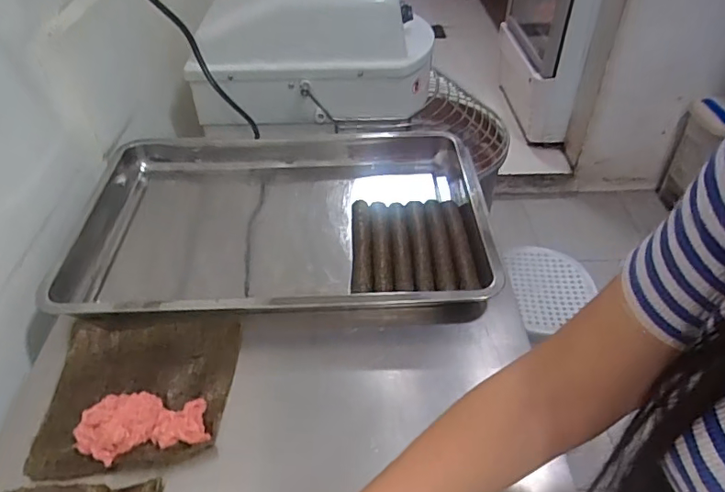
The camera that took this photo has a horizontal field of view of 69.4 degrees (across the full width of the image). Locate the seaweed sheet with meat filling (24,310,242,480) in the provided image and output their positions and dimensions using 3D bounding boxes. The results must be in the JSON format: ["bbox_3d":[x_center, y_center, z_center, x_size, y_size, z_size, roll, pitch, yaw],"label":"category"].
[{"bbox_3d":[-0.254,0.165,0.602,0.202,0.047,0.194,-2,43,-1],"label":"seaweed sheet with meat filling"}]

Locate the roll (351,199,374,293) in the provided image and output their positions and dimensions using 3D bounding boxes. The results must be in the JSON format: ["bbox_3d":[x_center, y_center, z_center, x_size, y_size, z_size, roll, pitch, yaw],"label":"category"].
[{"bbox_3d":[-0.001,-0.003,0.764,0.029,0.029,0.206,-1,43,0],"label":"roll"}]

